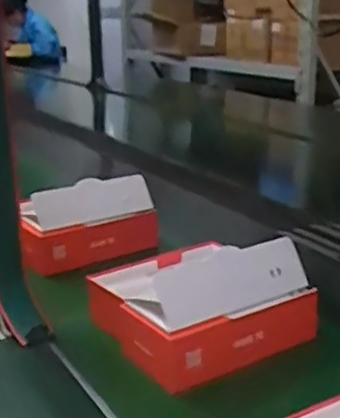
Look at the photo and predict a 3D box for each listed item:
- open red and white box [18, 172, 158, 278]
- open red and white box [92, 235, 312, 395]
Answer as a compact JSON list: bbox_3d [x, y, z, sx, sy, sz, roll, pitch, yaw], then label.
[{"bbox_3d":[-0.110,0.020,0.954,0.195,0.104,0.070,-11,18,-26],"label":"open red and white box"},{"bbox_3d":[0.023,0.088,0.723,0.188,0.096,0.189,-13,18,-30],"label":"open red and white box"}]

